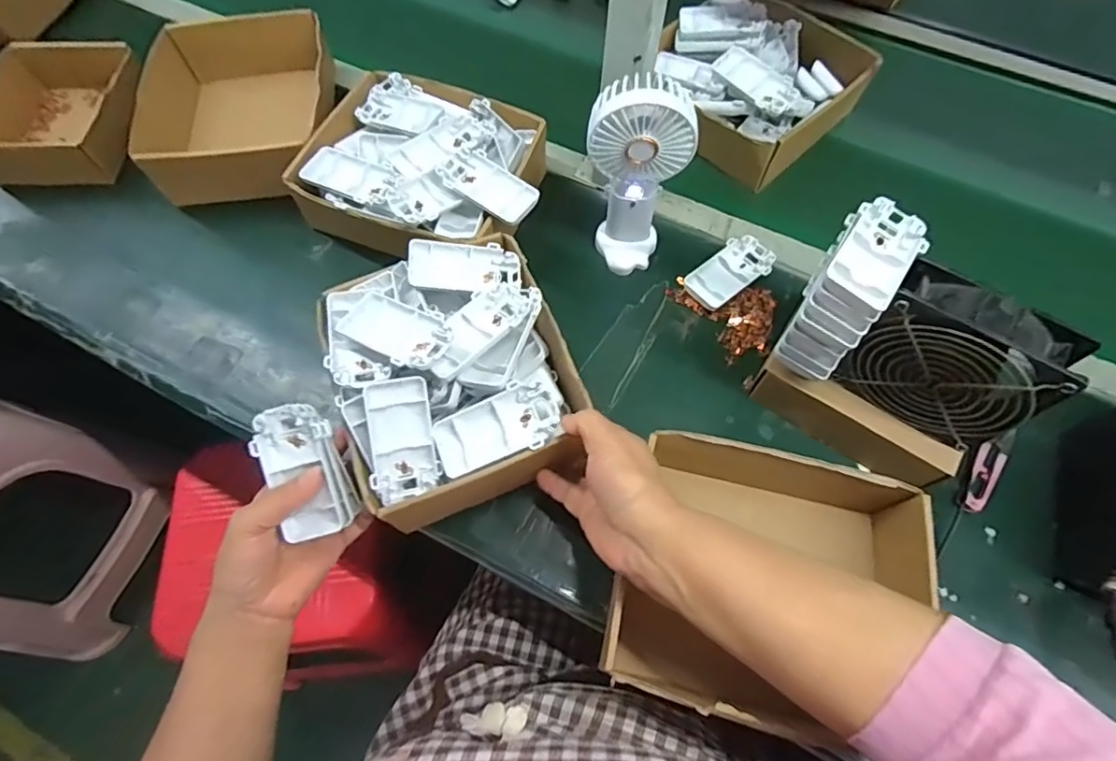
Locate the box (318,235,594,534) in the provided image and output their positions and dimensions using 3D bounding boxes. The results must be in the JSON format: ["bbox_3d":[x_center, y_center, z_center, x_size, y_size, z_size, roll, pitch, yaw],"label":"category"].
[{"bbox_3d":[-0.084,-0.008,0.457,0.179,0.089,0.211,-17,66,-7],"label":"box"}]

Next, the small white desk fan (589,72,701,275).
[{"bbox_3d":[0.070,-0.174,0.503,0.087,0.190,0.054,1,65,1],"label":"small white desk fan"}]

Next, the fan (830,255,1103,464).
[{"bbox_3d":[0.286,-0.013,0.410,0.118,0.118,0.048,35,69,15],"label":"fan"}]

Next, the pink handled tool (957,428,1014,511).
[{"bbox_3d":[0.376,0.077,0.485,0.024,0.015,0.101,39,71,17],"label":"pink handled tool"}]

